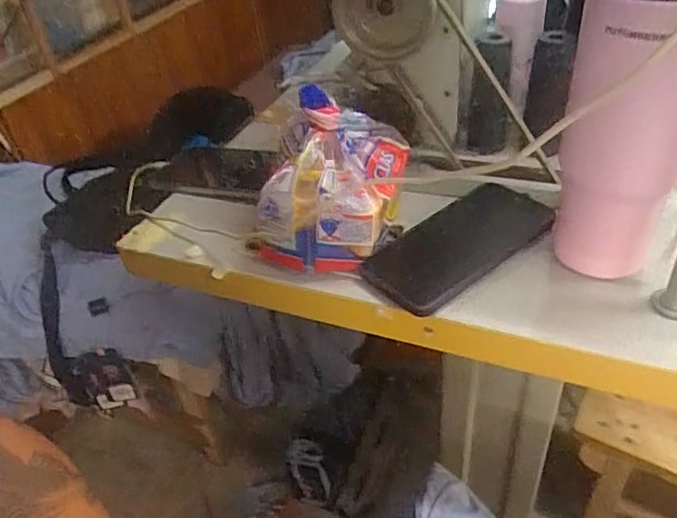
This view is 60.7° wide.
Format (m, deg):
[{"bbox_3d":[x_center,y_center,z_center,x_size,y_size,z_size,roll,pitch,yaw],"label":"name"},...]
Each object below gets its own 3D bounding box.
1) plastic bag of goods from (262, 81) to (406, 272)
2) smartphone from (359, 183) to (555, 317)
[{"bbox_3d":[-0.007,-0.066,0.483,0.119,0.112,0.104,2,40,10],"label":"plastic bag of goods"},{"bbox_3d":[0.102,-0.015,0.486,0.168,0.012,0.080,-32,45,-23],"label":"smartphone"}]

